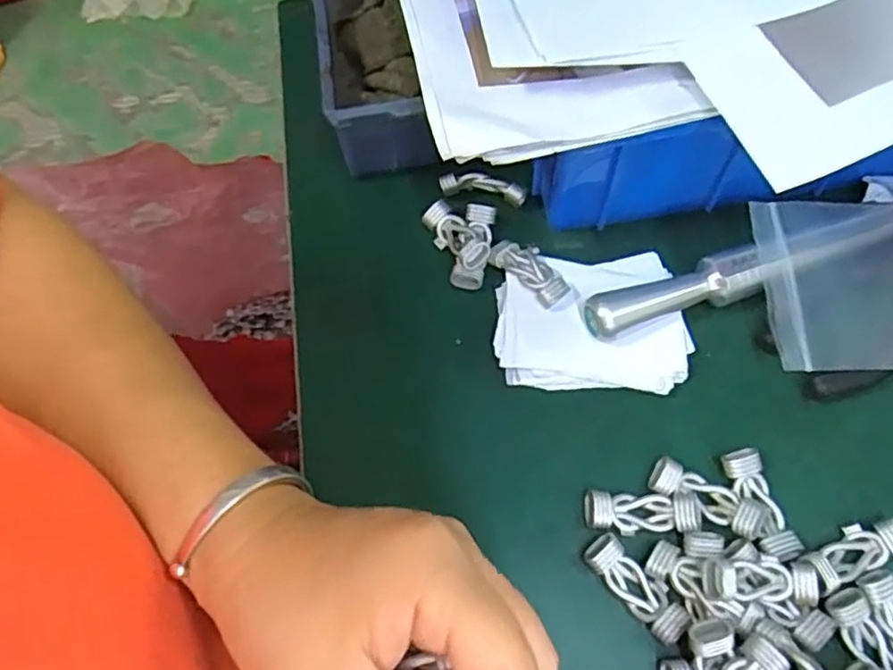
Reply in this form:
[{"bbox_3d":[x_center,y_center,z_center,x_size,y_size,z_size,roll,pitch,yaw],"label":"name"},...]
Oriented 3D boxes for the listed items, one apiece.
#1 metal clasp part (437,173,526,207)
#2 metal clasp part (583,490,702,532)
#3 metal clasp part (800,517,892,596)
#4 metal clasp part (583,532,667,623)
[{"bbox_3d":[0.018,-0.075,0.338,0.043,0.012,0.009,10,67,6],"label":"metal clasp part"},{"bbox_3d":[0.081,0.073,0.275,0.046,0.006,0.016,-1,66,2],"label":"metal clasp part"},{"bbox_3d":[0.161,0.086,0.263,0.044,0.010,0.017,-20,67,-7],"label":"metal clasp part"},{"bbox_3d":[0.072,0.096,0.265,0.015,0.008,0.035,-42,71,-15],"label":"metal clasp part"}]

